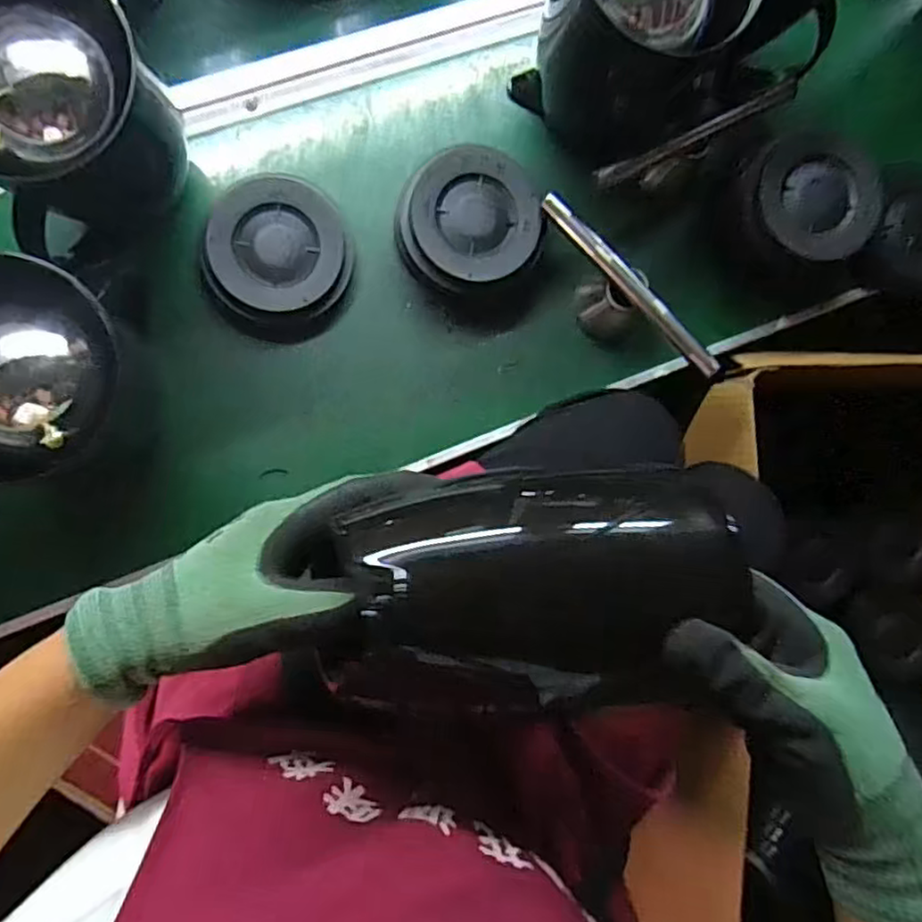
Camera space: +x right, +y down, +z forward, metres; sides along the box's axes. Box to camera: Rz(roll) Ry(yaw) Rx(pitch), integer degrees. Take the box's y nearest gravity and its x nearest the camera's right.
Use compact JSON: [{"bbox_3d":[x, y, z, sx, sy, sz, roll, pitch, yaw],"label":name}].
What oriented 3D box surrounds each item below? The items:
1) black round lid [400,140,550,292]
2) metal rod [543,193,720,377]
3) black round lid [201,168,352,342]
[{"bbox_3d":[0.005,-0.201,0.561,0.120,0.051,0.109,-20,93,-8],"label":"black round lid"},{"bbox_3d":[0.142,-0.145,0.546,0.198,0.012,0.016,44,84,-6],"label":"metal rod"},{"bbox_3d":[-0.151,-0.168,0.548,0.113,0.028,0.125,11,88,-8],"label":"black round lid"}]

